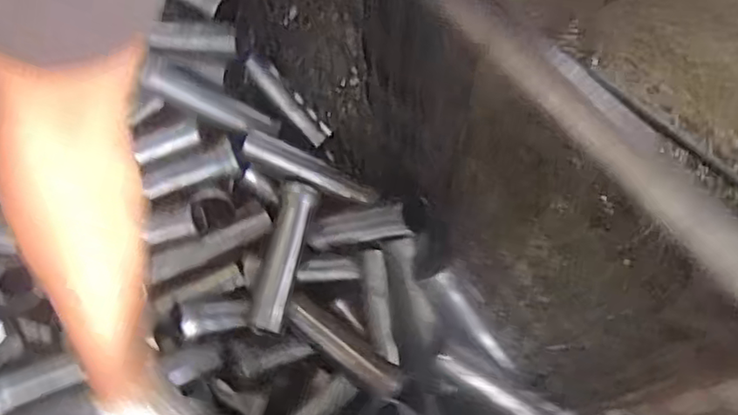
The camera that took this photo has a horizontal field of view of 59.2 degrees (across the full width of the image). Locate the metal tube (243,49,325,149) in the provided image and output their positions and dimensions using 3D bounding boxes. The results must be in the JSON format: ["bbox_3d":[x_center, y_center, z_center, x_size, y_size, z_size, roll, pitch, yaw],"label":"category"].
[{"bbox_3d":[-0.114,-0.149,0.896,0.026,0.019,0.154,-42,98,-15],"label":"metal tube"}]

